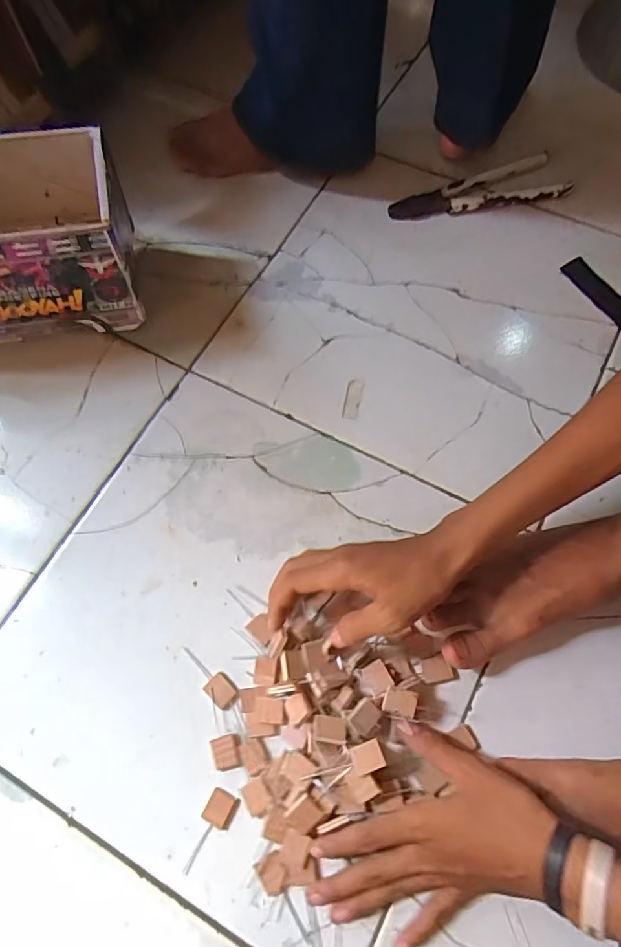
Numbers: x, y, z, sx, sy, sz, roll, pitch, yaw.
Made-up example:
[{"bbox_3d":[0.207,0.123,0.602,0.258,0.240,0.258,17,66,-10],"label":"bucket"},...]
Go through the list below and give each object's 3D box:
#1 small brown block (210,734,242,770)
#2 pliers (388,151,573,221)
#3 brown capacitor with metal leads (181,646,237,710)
[{"bbox_3d":[-0.070,0.232,0.434,0.023,0.004,0.025,-16,70,-5],"label":"small brown block"},{"bbox_3d":[0.211,-0.344,0.648,0.218,0.010,0.068,-20,71,-6],"label":"pliers"},{"bbox_3d":[-0.090,0.177,0.457,0.065,0.004,0.021,42,76,15],"label":"brown capacitor with metal leads"}]

